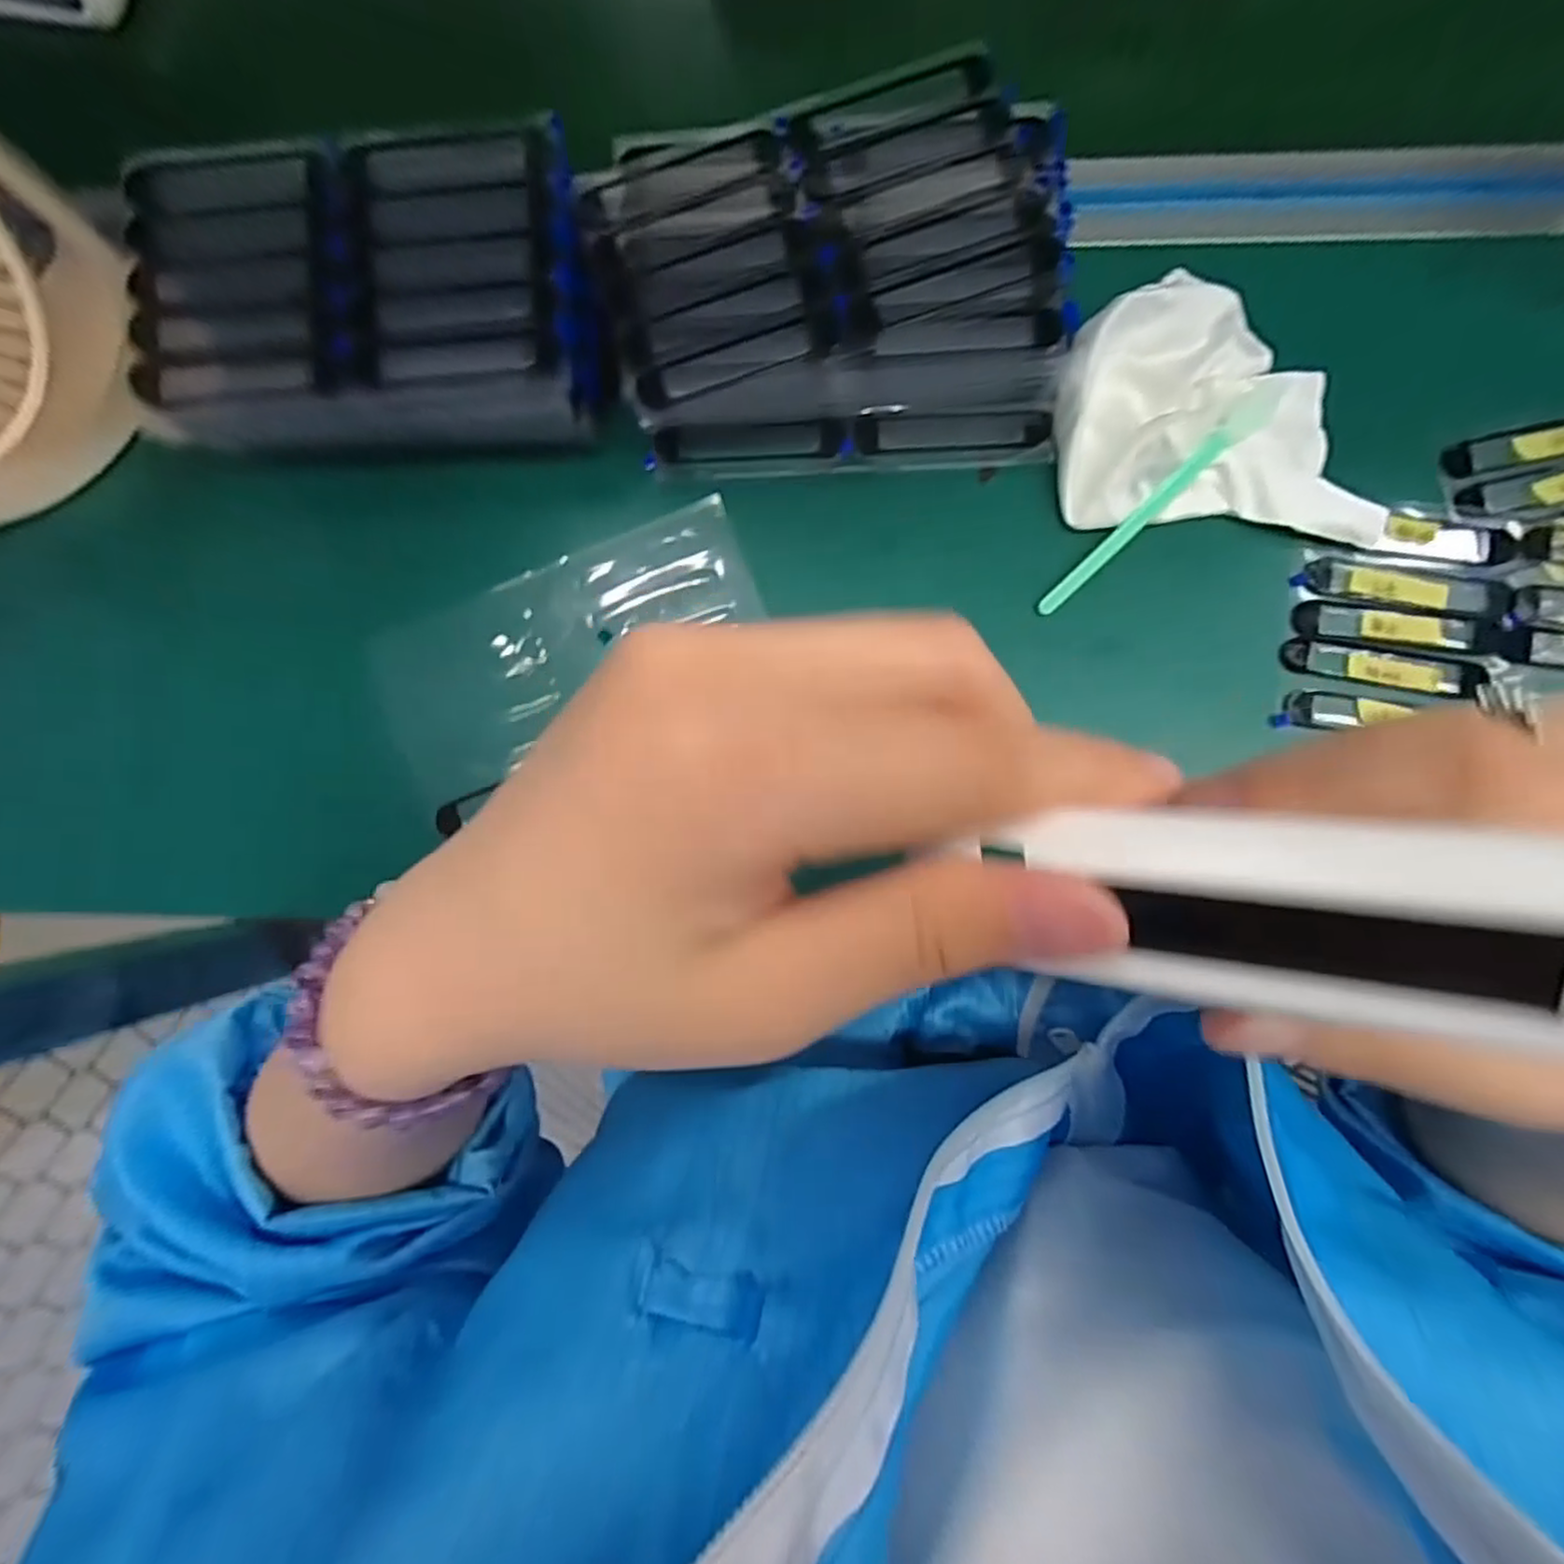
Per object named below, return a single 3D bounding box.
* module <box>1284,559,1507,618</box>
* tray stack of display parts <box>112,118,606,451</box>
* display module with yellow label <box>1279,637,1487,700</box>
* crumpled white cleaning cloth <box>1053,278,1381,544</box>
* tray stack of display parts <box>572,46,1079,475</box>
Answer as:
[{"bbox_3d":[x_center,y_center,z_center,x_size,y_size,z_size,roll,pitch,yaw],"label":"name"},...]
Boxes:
[{"bbox_3d":[0.258,-0.082,0.282,0.081,0.007,0.018,7,88,3],"label":"module"},{"bbox_3d":[-0.160,-0.191,0.274,0.181,0.047,0.115,2,88,2],"label":"tray stack of display parts"},{"bbox_3d":[0.250,-0.047,0.279,0.079,0.005,0.016,9,88,3],"label":"display module with yellow label"},{"bbox_3d":[0.180,-0.152,0.275,0.130,0.023,0.094,3,91,2],"label":"crumpled white cleaning cloth"},{"bbox_3d":[0.018,-0.197,0.270,0.180,0.034,0.131,-5,88,2],"label":"tray stack of display parts"}]

